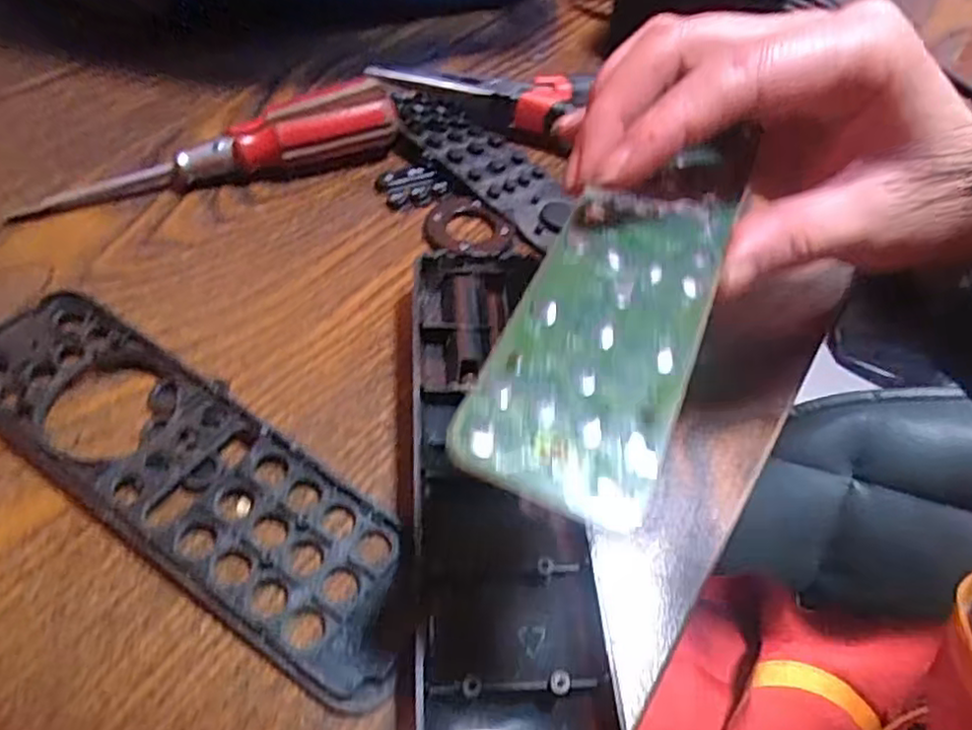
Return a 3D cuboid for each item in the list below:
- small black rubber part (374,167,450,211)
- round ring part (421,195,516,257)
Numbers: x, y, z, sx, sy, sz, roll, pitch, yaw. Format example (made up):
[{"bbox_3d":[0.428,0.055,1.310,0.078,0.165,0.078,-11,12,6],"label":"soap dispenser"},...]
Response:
[{"bbox_3d":[-0.030,-0.071,0.269,0.023,0.004,0.020,-26,59,-25],"label":"small black rubber part"},{"bbox_3d":[-0.006,-0.052,0.258,0.033,0.004,0.030,4,51,-5],"label":"round ring part"}]

